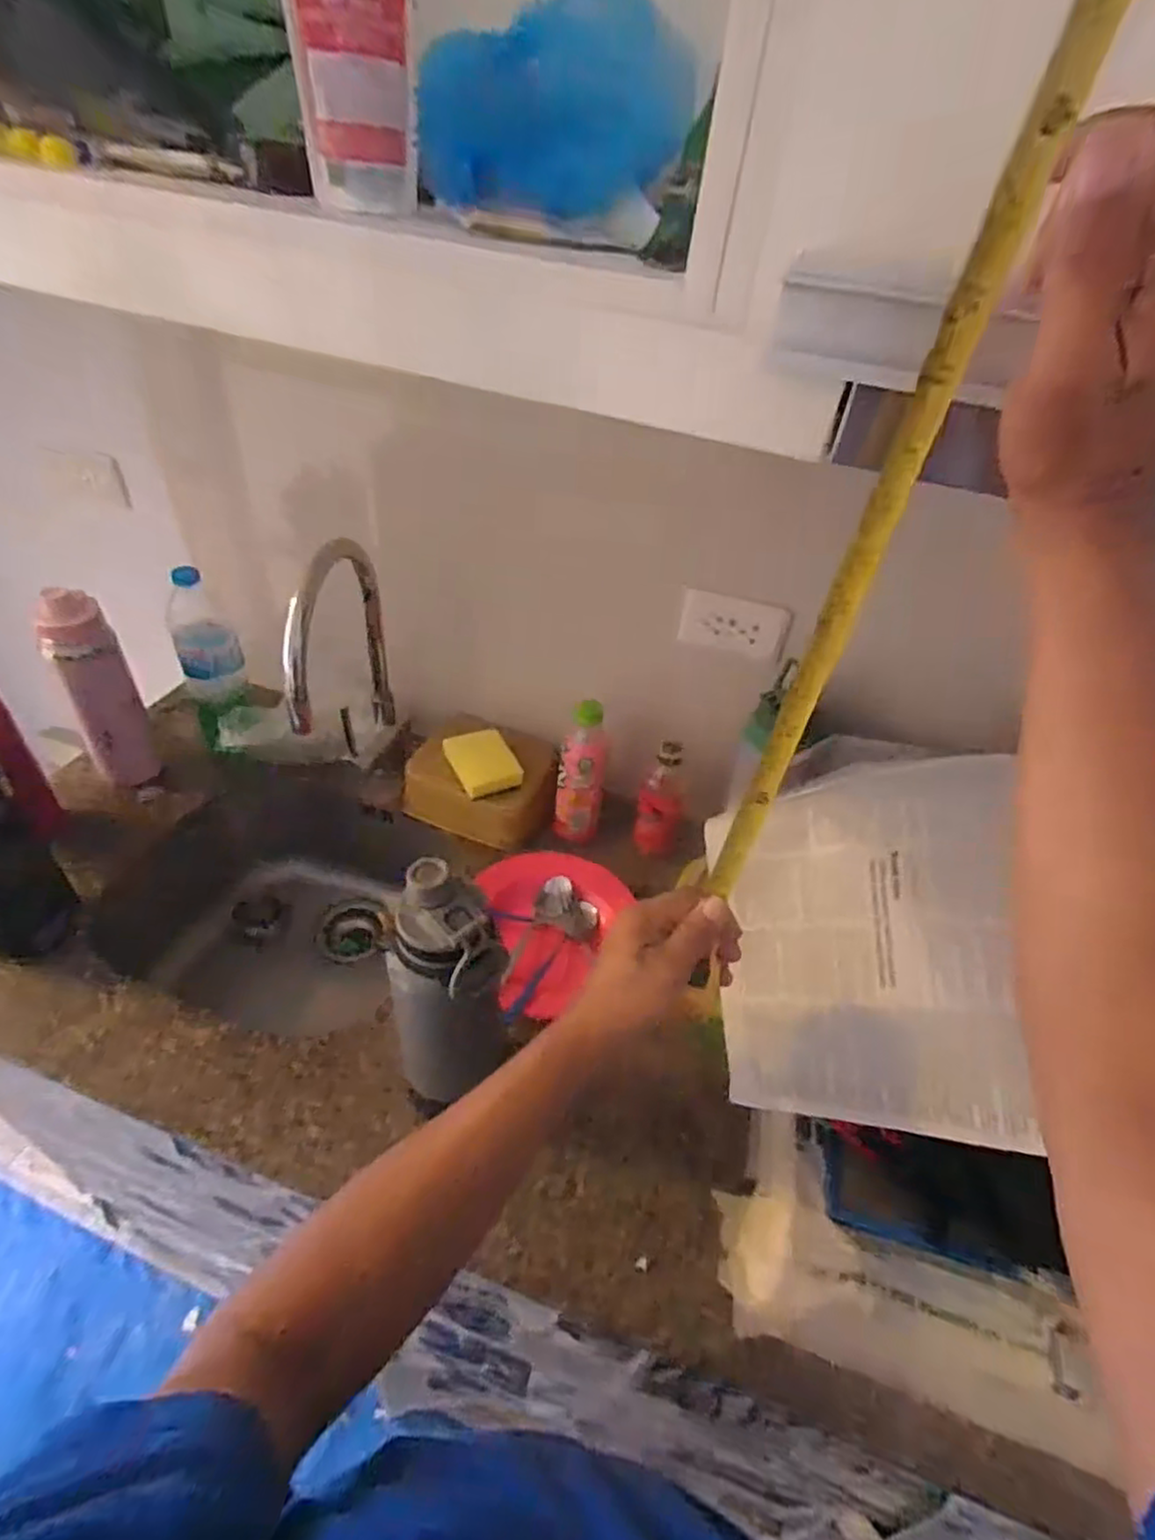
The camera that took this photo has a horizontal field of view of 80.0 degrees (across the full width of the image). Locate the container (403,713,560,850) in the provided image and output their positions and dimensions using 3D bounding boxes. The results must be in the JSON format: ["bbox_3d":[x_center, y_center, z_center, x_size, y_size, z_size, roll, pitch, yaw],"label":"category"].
[{"bbox_3d":[-0.130,0.012,0.941,0.202,0.106,0.138,12,42,4],"label":"container"}]

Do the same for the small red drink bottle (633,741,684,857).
[{"bbox_3d":[0.108,0.035,0.884,0.062,0.168,0.050,12,42,5],"label":"small red drink bottle"}]

